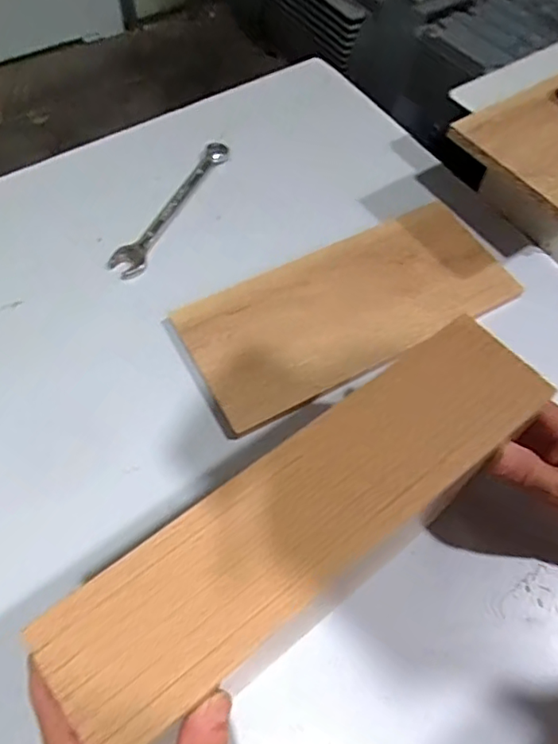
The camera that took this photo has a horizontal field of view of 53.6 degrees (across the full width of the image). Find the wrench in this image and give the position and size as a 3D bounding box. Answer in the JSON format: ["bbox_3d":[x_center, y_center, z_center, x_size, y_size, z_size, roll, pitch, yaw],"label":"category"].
[{"bbox_3d":[-0.107,-0.170,0.553,0.033,0.012,0.190,23,62,11],"label":"wrench"}]

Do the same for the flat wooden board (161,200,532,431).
[{"bbox_3d":[0.064,-0.063,0.497,0.300,0.020,0.129,-26,65,-16],"label":"flat wooden board"}]

